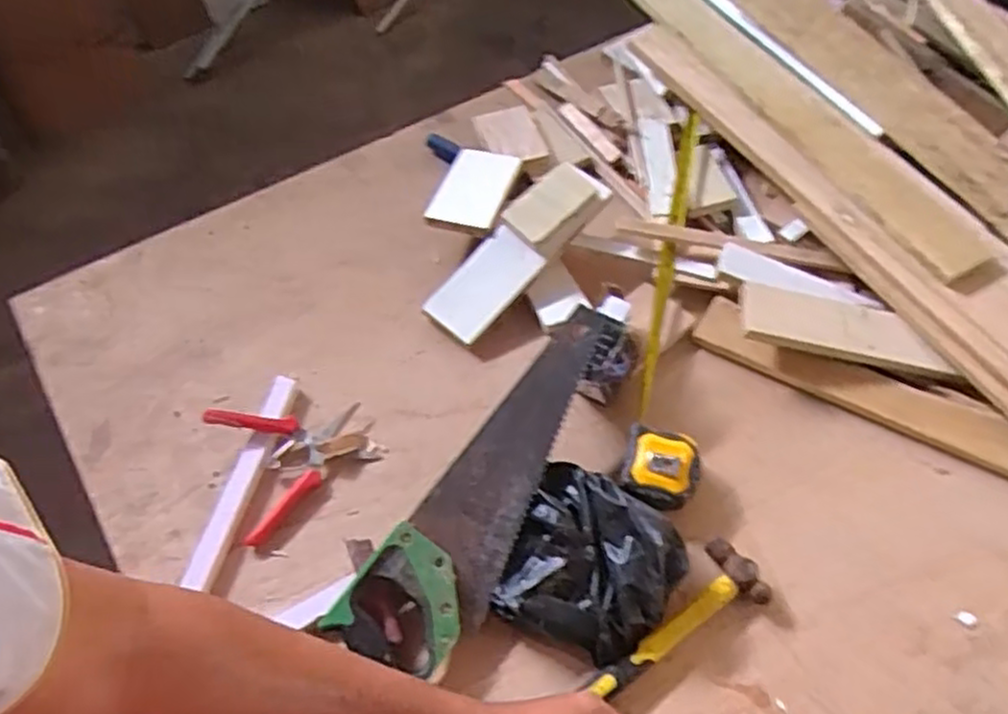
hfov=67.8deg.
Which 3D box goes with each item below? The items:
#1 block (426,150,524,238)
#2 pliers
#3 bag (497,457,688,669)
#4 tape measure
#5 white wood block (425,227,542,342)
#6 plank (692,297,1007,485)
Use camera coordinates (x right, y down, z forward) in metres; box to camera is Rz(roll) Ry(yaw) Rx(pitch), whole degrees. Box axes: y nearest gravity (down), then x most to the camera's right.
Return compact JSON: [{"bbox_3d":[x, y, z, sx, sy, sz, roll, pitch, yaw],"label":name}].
[{"bbox_3d":[-0.040,-0.225,0.999,0.093,0.025,0.143,12,62,12],"label":"block"},{"bbox_3d":[-0.220,0.103,0.816,0.163,0.051,0.151,-22,59,-12],"label":"pliers"},{"bbox_3d":[0.089,0.200,0.730,0.157,0.065,0.166,20,60,14],"label":"bag"},{"bbox_3d":[0.215,-0.094,0.930,0.083,0.041,0.599,9,58,8],"label":"tape measure"},{"bbox_3d":[-0.025,-0.089,0.929,0.073,0.012,0.145,41,80,12],"label":"white wood block"},{"bbox_3d":[0.498,0.073,0.829,0.580,0.021,0.075,25,62,17],"label":"plank"}]

